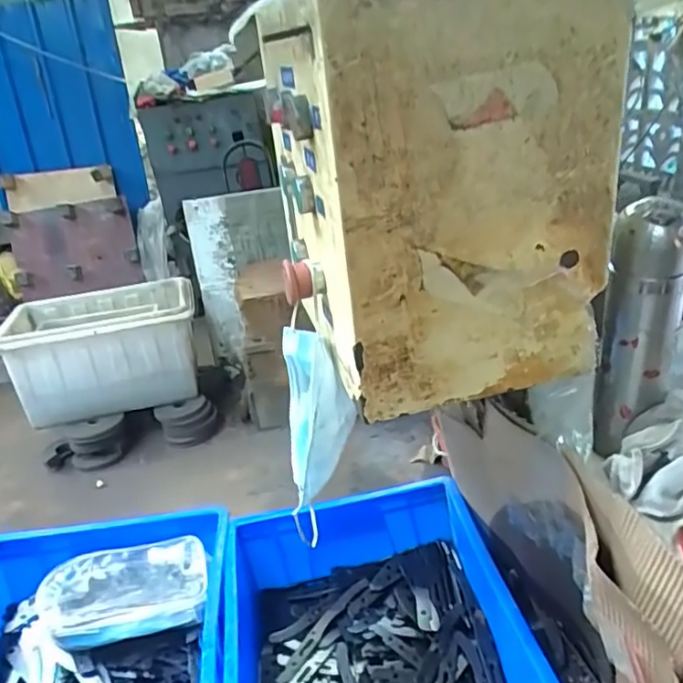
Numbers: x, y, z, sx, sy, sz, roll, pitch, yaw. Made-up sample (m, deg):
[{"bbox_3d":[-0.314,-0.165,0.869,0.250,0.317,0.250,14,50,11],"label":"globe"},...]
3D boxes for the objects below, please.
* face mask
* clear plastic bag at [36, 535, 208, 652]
[{"bbox_3d":[-0.035,0.073,0.564,0.067,0.156,0.097,-19,29,-26],"label":"face mask"},{"bbox_3d":[-0.263,0.304,0.744,0.190,0.048,0.110,-10,26,-9],"label":"clear plastic bag"}]

